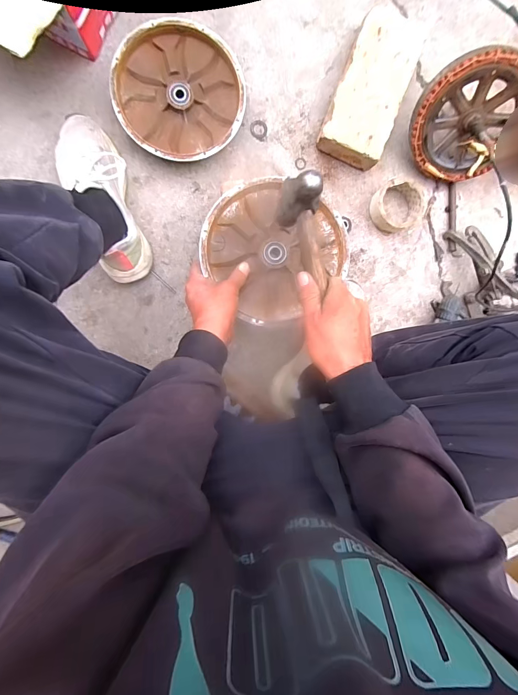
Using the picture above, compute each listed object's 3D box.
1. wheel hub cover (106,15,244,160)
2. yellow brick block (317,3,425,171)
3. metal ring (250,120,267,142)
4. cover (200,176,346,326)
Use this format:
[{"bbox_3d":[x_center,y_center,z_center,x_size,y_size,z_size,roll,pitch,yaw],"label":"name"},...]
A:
[{"bbox_3d":[-0.134,-0.428,0.586,0.206,0.047,0.214,-32,100,-2],"label":"wheel hub cover"},{"bbox_3d":[0.202,-0.465,0.620,0.119,0.054,0.249,22,93,-8],"label":"yellow brick block"},{"bbox_3d":[0.000,-0.400,0.630,0.032,0.004,0.032,-1,97,-7],"label":"metal ring"},{"bbox_3d":[0.018,-0.146,0.510,0.193,0.042,0.195,42,91,-10],"label":"cover"}]

